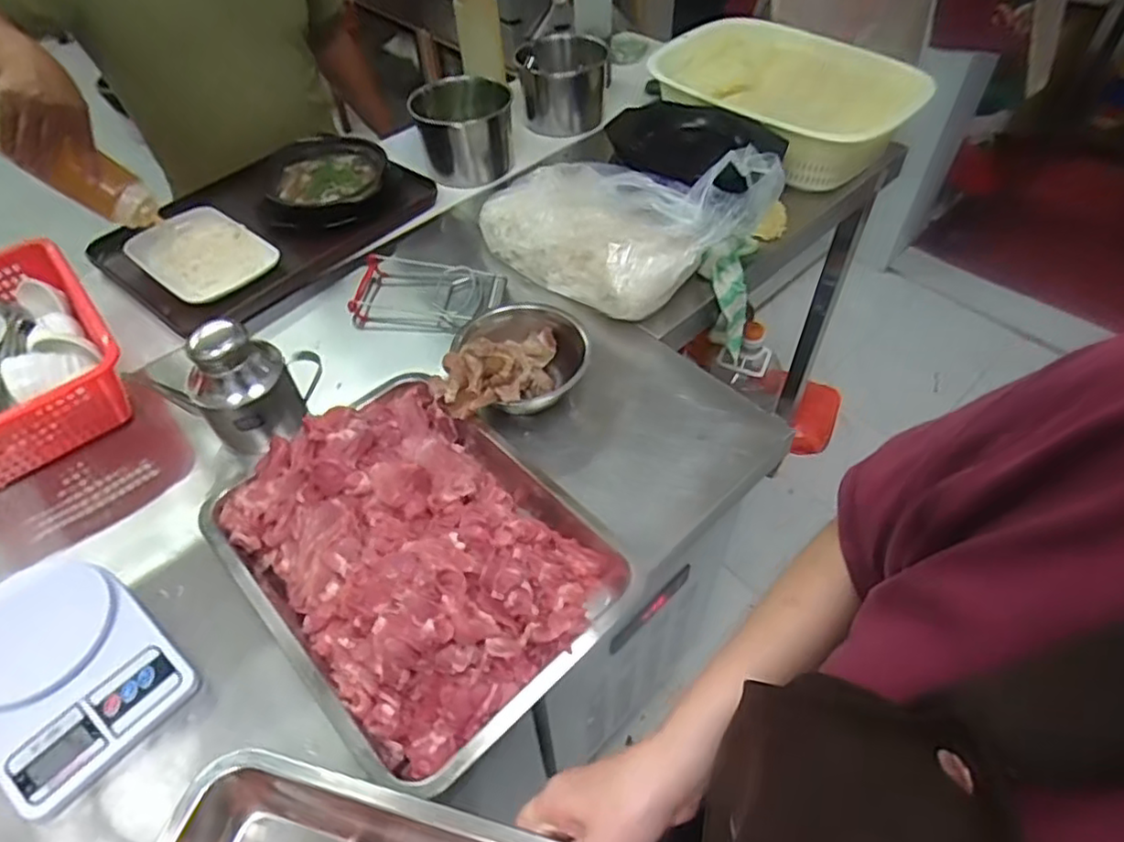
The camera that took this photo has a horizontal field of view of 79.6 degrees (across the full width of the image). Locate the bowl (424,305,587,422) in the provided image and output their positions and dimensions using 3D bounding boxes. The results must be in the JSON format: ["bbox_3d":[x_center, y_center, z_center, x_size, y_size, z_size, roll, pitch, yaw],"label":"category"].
[{"bbox_3d":[-0.057,-0.068,0.720,0.167,0.110,0.131,-18,51,-12],"label":"bowl"}]

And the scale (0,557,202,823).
[{"bbox_3d":[-0.402,0.198,0.542,0.184,0.046,0.135,32,58,26],"label":"scale"}]

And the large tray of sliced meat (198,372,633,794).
[{"bbox_3d":[-0.129,0.104,0.585,0.252,0.086,0.327,-38,58,-25],"label":"large tray of sliced meat"}]

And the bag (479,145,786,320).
[{"bbox_3d":[0.061,-0.228,0.828,0.345,0.174,0.167,14,52,14],"label":"bag"}]

